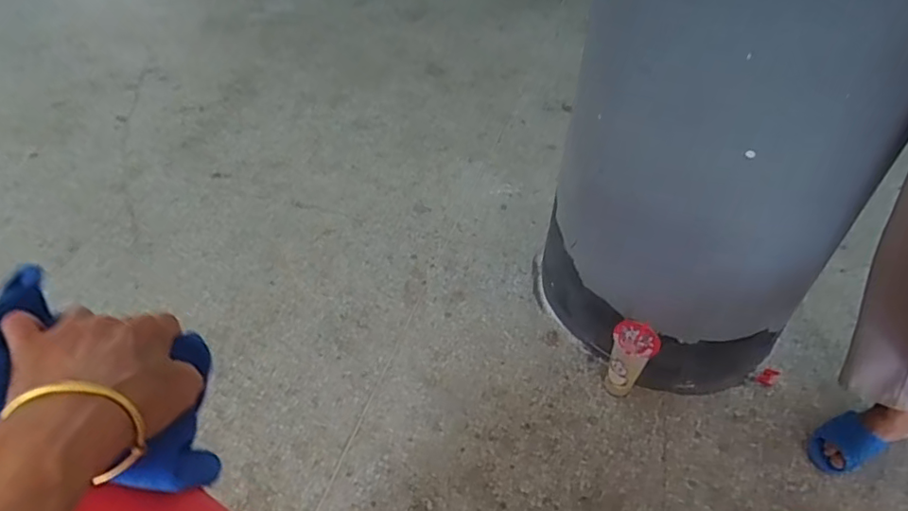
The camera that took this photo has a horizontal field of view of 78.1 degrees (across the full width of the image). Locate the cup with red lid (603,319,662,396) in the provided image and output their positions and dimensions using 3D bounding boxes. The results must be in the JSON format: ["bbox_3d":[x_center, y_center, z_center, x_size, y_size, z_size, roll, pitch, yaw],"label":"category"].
[{"bbox_3d":[0.382,0.240,1.237,0.091,0.188,0.096,1,42,-1],"label":"cup with red lid"}]

